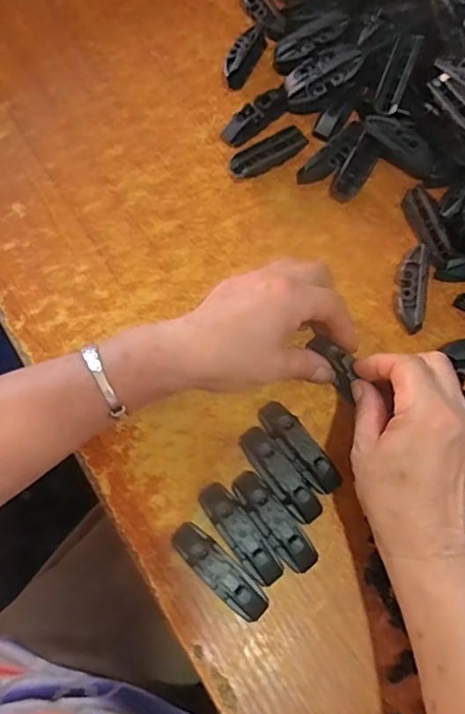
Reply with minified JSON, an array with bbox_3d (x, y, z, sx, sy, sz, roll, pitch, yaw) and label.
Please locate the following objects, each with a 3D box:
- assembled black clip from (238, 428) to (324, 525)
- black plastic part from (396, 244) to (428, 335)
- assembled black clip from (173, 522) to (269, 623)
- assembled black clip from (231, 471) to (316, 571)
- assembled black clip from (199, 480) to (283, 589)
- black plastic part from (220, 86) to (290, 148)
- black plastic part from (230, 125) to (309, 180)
[{"bbox_3d":[0.033,0.081,0.374,0.023,0.019,0.075,-36,78,-14],"label":"assembled black clip"},{"bbox_3d":[0.140,-0.053,0.422,0.020,0.019,0.068,7,72,-2],"label":"black plastic part"},{"bbox_3d":[-0.008,0.139,0.353,0.074,0.020,0.022,43,74,9],"label":"assembled black clip"},{"bbox_3d":[0.027,0.110,0.363,0.022,0.021,0.074,-36,78,-14],"label":"assembled black clip"},{"bbox_3d":[0.005,0.117,0.360,0.021,0.021,0.074,-36,78,-14],"label":"assembled black clip"},{"bbox_3d":[0.019,-0.206,0.467,0.066,0.015,0.020,-37,78,-14],"label":"black plastic part"},{"bbox_3d":[0.030,-0.168,0.451,0.068,0.015,0.020,-32,77,-13],"label":"black plastic part"}]

